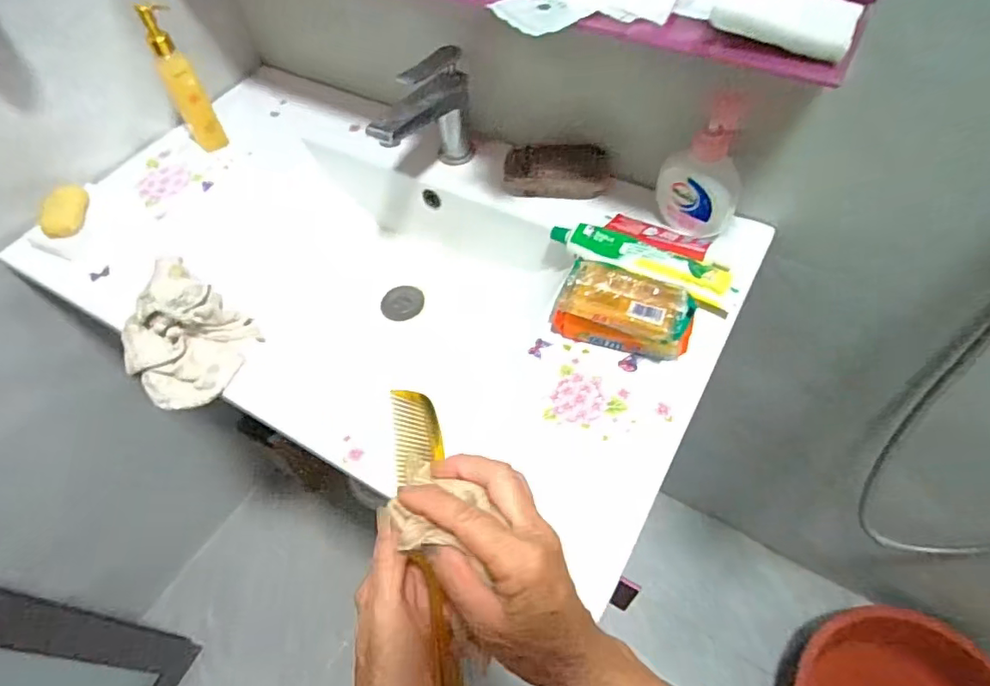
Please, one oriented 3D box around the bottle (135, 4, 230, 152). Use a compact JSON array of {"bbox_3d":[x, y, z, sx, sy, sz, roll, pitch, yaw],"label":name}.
[{"bbox_3d":[-0.388,-0.323,0.704,0.035,0.168,0.044,-12,62,1],"label":"bottle"}]

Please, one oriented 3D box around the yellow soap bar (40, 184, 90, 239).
[{"bbox_3d":[-0.517,-0.162,0.679,0.042,0.021,0.075,-4,62,5],"label":"yellow soap bar"}]

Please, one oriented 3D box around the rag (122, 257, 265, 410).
[{"bbox_3d":[-0.316,-0.006,0.569,0.142,0.058,0.118,35,72,22],"label":"rag"}]

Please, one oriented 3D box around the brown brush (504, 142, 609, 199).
[{"bbox_3d":[0.075,-0.206,0.677,0.123,0.031,0.061,2,63,8],"label":"brown brush"}]

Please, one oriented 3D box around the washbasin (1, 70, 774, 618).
[{"bbox_3d":[-0.136,-0.083,0.699,0.776,0.156,0.435,26,68,19],"label":"washbasin"}]

